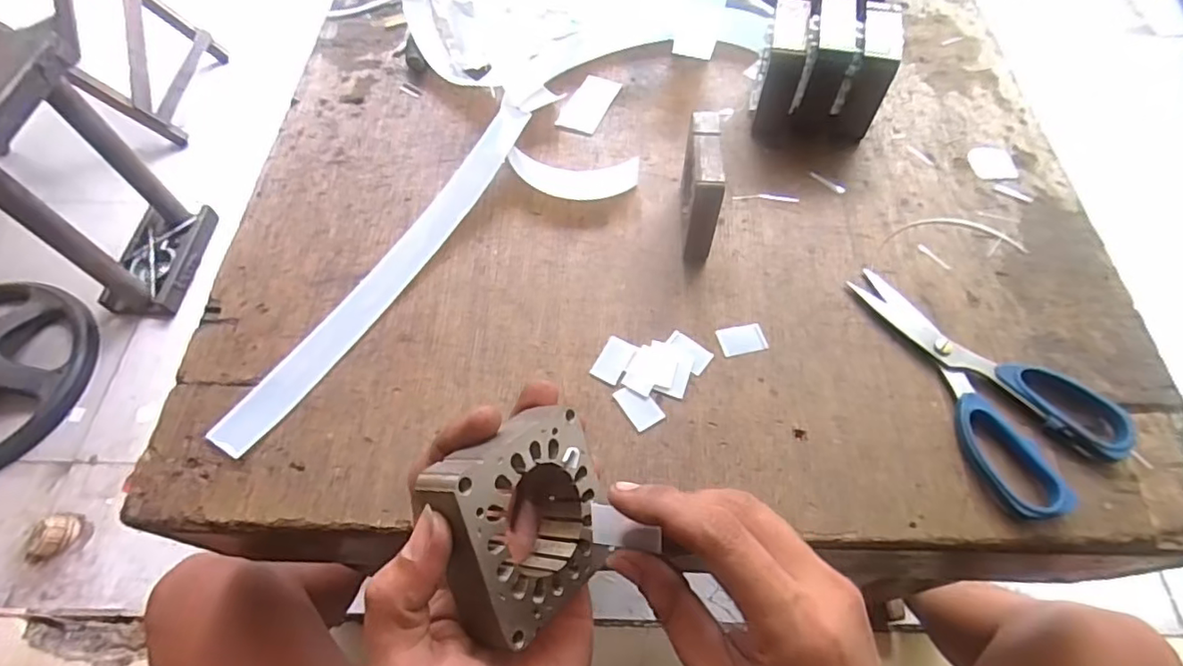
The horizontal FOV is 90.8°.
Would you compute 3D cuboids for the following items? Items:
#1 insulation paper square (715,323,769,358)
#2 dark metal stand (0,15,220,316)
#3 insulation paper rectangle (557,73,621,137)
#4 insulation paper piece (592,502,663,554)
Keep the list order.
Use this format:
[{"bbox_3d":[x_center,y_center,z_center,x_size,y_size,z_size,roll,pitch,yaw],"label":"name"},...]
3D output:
[{"bbox_3d":[0.100,0.004,0.387,0.030,0.004,0.021,-12,61,-5],"label":"insulation paper square"},{"bbox_3d":[-0.878,-0.260,1.040,0.156,0.477,0.286,-3,60,-1],"label":"dark metal stand"},{"bbox_3d":[-0.001,-0.198,0.504,0.034,0.004,0.071,19,62,12],"label":"insulation paper rectangle"},{"bbox_3d":[0.015,0.083,0.250,0.031,0.004,0.017,-2,82,29],"label":"insulation paper piece"}]

